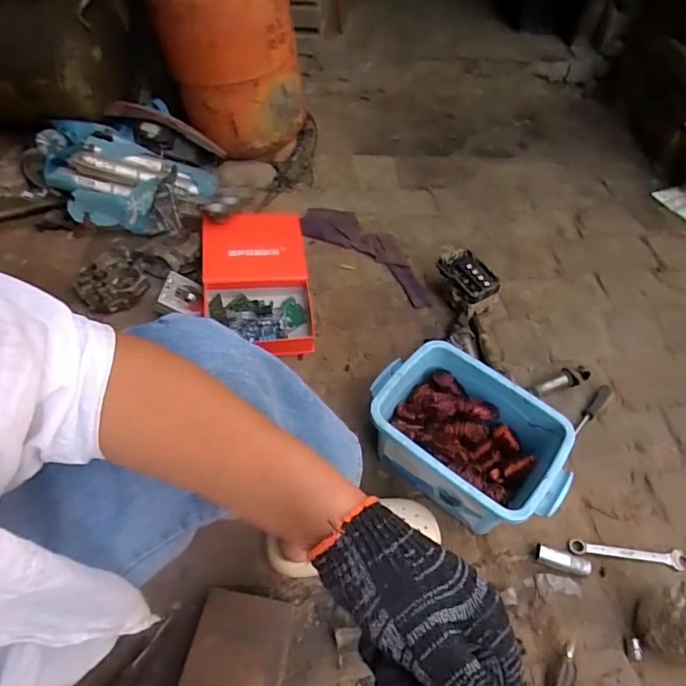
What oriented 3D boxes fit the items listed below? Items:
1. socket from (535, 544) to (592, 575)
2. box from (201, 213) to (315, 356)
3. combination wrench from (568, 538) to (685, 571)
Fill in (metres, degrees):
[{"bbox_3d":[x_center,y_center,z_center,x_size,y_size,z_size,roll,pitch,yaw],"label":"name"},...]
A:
[{"bbox_3d":[0.334,0.329,0.765,0.080,0.019,0.026,16,53,10],"label":"socket"},{"bbox_3d":[-0.182,-0.131,1.065,0.215,0.093,0.355,-8,53,-6],"label":"box"},{"bbox_3d":[0.437,0.327,0.782,0.169,0.010,0.030,6,52,2],"label":"combination wrench"}]

